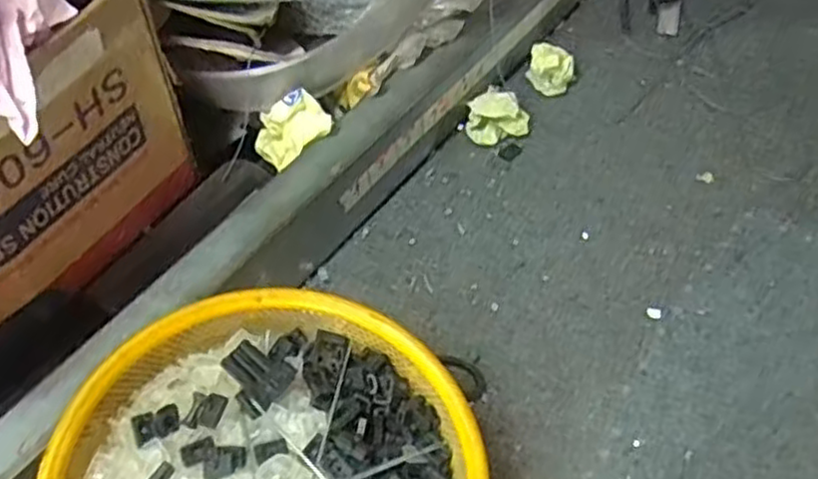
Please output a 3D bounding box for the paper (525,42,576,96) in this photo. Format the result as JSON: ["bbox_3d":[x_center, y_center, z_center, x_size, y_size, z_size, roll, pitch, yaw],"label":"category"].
[{"bbox_3d":[0.138,-0.166,0.726,0.044,0.035,0.041,14,53,13],"label":"paper"}]

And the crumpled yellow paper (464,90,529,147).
[{"bbox_3d":[0.081,-0.110,0.680,0.054,0.040,0.035,5,51,6],"label":"crumpled yellow paper"}]

